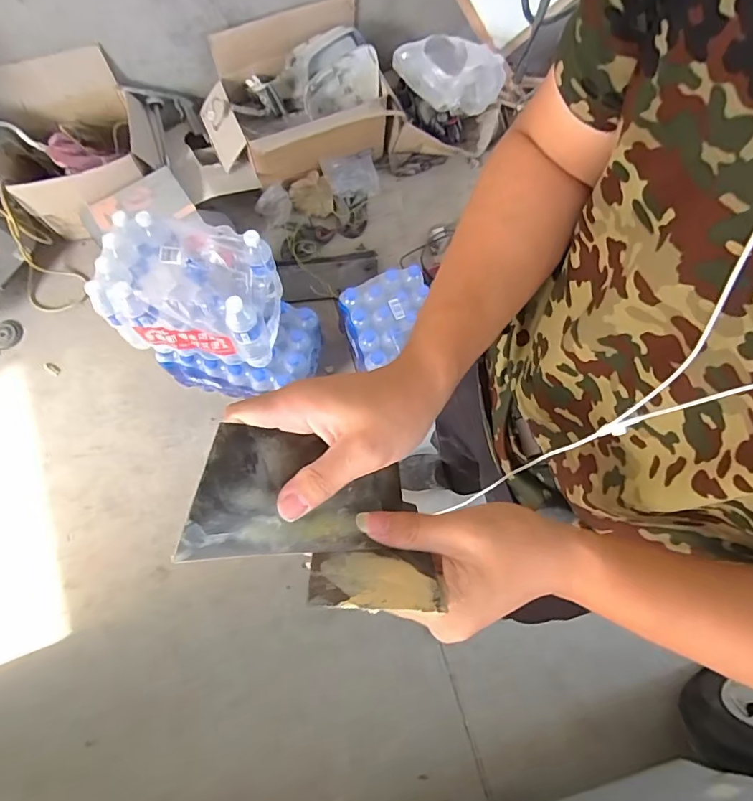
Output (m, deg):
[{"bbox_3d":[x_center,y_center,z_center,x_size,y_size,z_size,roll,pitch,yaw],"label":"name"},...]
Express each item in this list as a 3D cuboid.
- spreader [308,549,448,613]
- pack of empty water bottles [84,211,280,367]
[{"bbox_3d":[-0.001,0.099,0.275,0.073,0.048,0.007,7,108,-7],"label":"spreader"},{"bbox_3d":[-0.424,-0.251,1.113,0.363,0.201,0.246,8,76,0],"label":"pack of empty water bottles"}]

